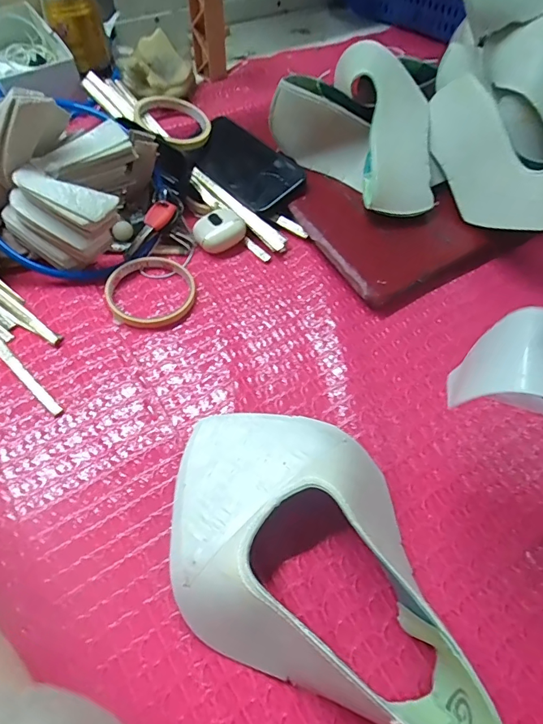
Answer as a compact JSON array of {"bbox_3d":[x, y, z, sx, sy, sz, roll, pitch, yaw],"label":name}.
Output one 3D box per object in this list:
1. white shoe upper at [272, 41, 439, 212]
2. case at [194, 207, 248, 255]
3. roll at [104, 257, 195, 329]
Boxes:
[{"bbox_3d":[0.120,-0.264,0.491,0.155,0.080,0.208,-35,65,-22],"label":"white shoe upper"},{"bbox_3d":[-0.055,-0.143,0.469,0.053,0.026,0.035,-32,64,-21],"label":"case"},{"bbox_3d":[-0.120,-0.070,0.429,0.084,0.011,0.082,1,57,-2],"label":"roll"}]

